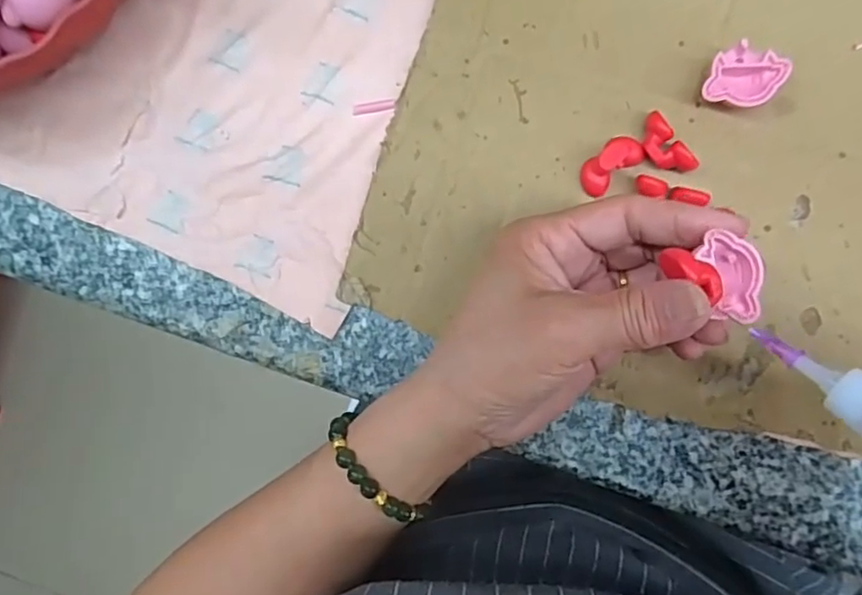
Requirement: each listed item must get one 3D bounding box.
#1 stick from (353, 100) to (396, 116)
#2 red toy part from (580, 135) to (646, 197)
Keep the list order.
[{"bbox_3d":[-0.028,-0.092,0.294,0.021,0.004,0.005,-10,87,5],"label":"stick"},{"bbox_3d":[0.081,-0.061,0.275,0.031,0.011,0.016,-40,85,2],"label":"red toy part"}]

